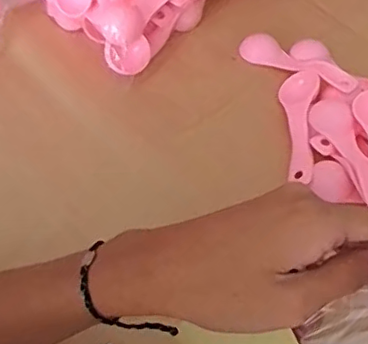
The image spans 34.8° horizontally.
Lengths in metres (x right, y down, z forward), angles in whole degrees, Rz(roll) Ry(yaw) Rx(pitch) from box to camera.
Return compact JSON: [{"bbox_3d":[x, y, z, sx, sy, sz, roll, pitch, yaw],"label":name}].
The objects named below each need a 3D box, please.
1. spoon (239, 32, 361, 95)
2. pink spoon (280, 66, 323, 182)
[{"bbox_3d":[0.098,-0.093,0.508,0.110,0.012,0.031,30,59,31],"label":"spoon"},{"bbox_3d":[0.092,-0.039,0.468,0.028,0.021,0.106,7,57,1],"label":"pink spoon"}]

